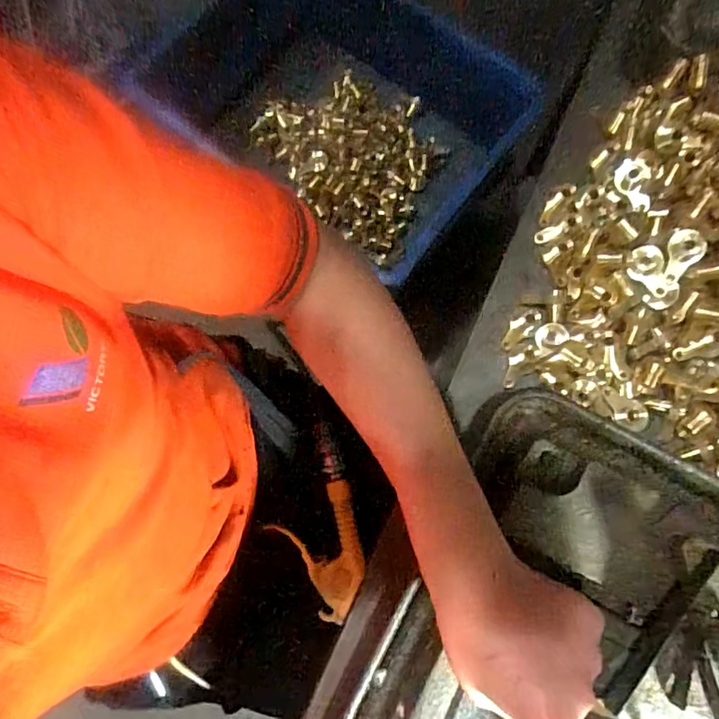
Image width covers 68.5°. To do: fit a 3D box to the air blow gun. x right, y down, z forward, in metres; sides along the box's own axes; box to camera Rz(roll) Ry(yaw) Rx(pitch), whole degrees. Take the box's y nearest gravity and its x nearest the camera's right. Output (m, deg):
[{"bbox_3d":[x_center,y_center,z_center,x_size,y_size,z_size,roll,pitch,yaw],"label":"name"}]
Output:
[{"bbox_3d":[-0.047,0.162,0.514,0.086,0.028,0.182,-12,80,-2],"label":"air blow gun"}]

